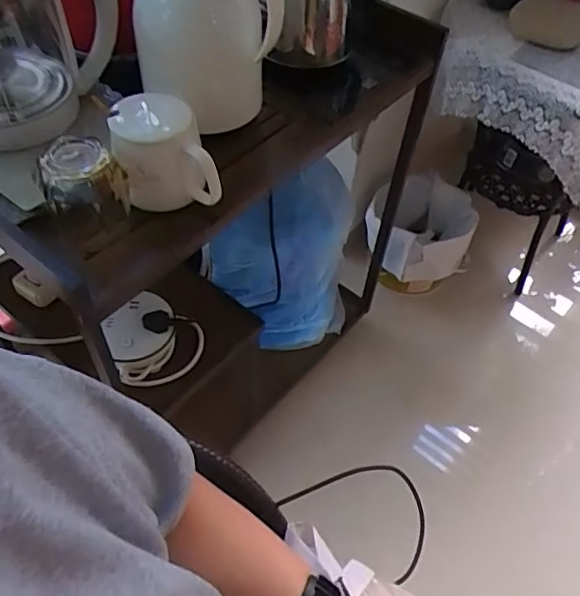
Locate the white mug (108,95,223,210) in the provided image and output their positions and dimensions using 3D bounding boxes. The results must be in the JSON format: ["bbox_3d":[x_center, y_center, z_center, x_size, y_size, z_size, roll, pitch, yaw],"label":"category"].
[{"bbox_3d":[-0.127,-0.148,0.575,0.094,0.084,0.086,-8,53,-9],"label":"white mug"}]

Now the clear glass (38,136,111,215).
[{"bbox_3d":[-0.200,-0.105,0.534,0.061,0.083,0.054,-20,57,-18],"label":"clear glass"}]

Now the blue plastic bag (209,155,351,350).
[{"bbox_3d":[0.012,-0.068,1.026,0.274,0.417,0.109,-24,58,-21],"label":"blue plastic bag"}]

